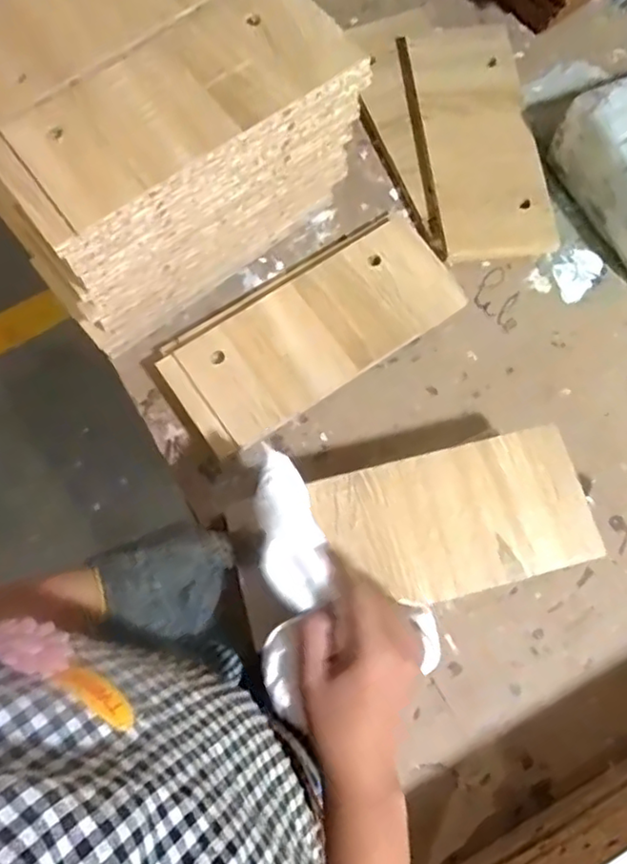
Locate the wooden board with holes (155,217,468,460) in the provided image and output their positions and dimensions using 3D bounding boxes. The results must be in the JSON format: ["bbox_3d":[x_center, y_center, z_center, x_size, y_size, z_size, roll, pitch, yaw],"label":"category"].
[{"bbox_3d":[0.001,-0.097,0.615,0.288,0.012,0.118,-34,80,-11],"label":"wooden board with holes"}]

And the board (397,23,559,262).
[{"bbox_3d":[0.176,-0.319,0.679,0.124,0.015,0.276,-8,78,0],"label":"board"}]

